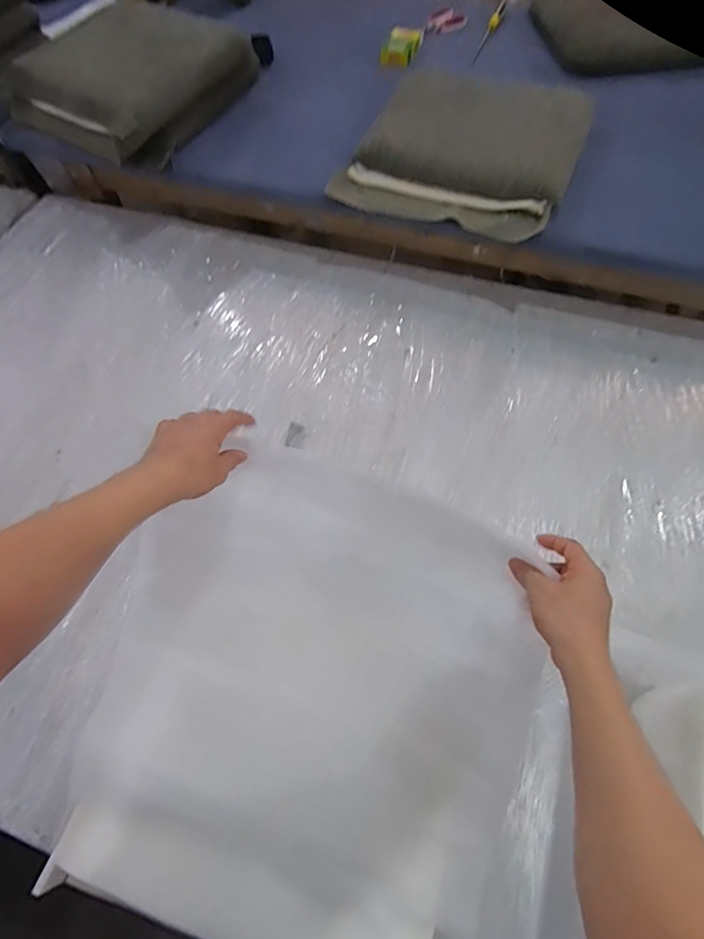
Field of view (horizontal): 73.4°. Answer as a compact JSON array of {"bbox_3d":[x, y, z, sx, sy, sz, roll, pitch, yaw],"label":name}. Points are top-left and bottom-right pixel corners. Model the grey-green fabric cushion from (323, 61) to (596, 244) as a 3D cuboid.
[{"bbox_3d":[0.224,-0.675,0.986,0.466,0.110,0.331,17,65,10],"label":"grey-green fabric cushion"}]

